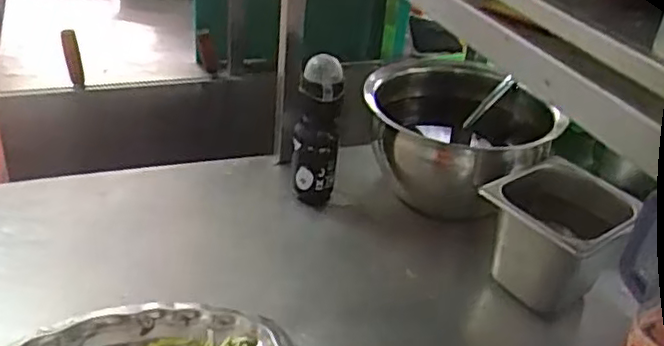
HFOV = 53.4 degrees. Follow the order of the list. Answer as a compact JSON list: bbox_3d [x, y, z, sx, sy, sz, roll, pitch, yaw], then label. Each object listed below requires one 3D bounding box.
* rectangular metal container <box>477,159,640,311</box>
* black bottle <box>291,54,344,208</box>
[{"bbox_3d":[0.290,0.081,0.872,0.159,0.130,0.170,26,38,32],"label":"rectangular metal container"},{"bbox_3d":[-0.023,-0.059,1.005,0.070,0.228,0.067,2,31,-3],"label":"black bottle"}]

